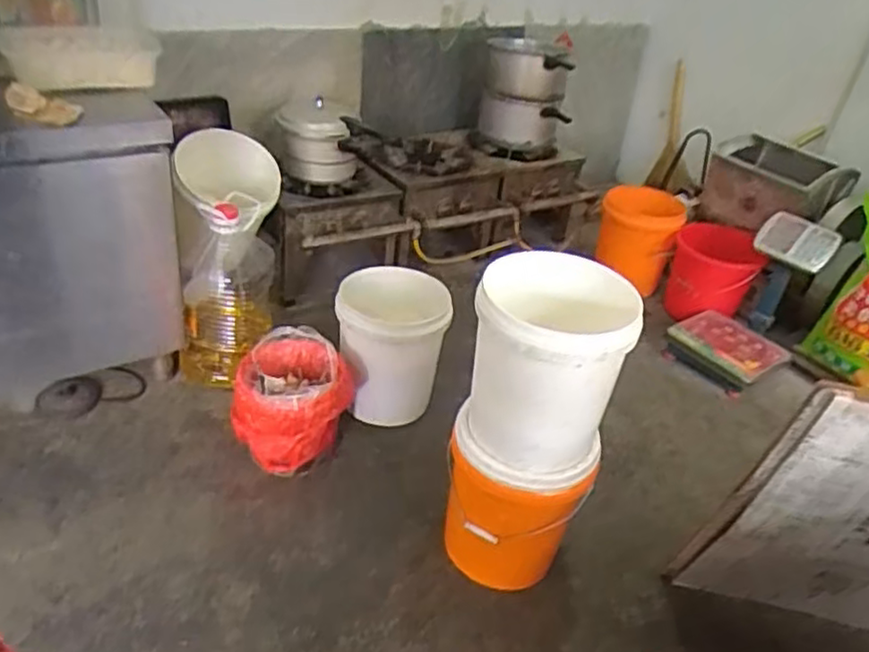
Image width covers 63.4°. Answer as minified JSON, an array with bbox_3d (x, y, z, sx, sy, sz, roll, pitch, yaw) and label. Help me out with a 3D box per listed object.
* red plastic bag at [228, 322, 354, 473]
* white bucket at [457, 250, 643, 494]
[{"bbox_3d":[-0.361,0.204,1.793,0.290,0.263,0.285,0,33,-12],"label":"red plastic bag"},{"bbox_3d":[0.212,0.094,1.398,0.286,0.387,0.286,5,33,-3],"label":"white bucket"}]

